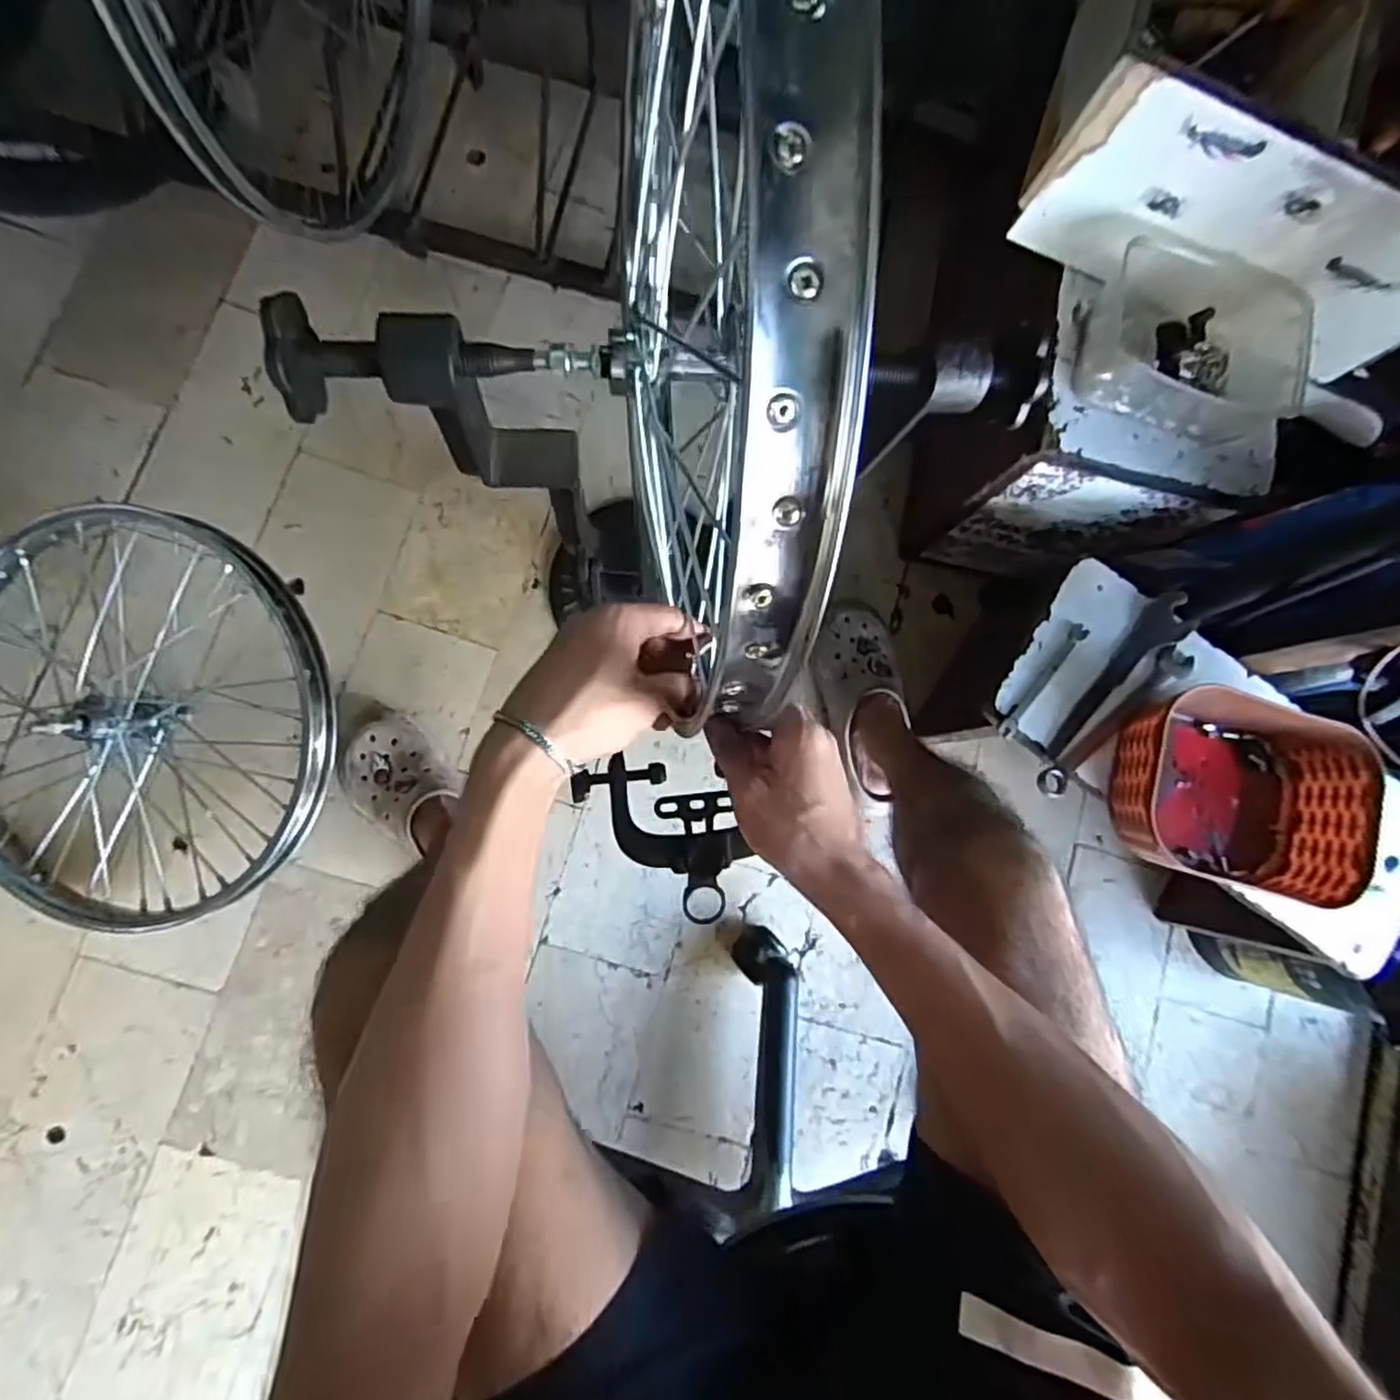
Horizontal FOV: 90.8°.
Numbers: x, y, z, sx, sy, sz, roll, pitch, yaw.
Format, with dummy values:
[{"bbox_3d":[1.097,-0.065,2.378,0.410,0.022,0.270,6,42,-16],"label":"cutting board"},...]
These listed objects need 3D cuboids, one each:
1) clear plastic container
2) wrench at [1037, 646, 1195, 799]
[{"bbox_3d":[0.434,-0.312,0.606,0.180,0.071,0.122,11,82,-6],"label":"clear plastic container"},{"bbox_3d":[0.391,0.018,0.645,0.196,0.011,0.029,-41,89,-10],"label":"wrench"}]

